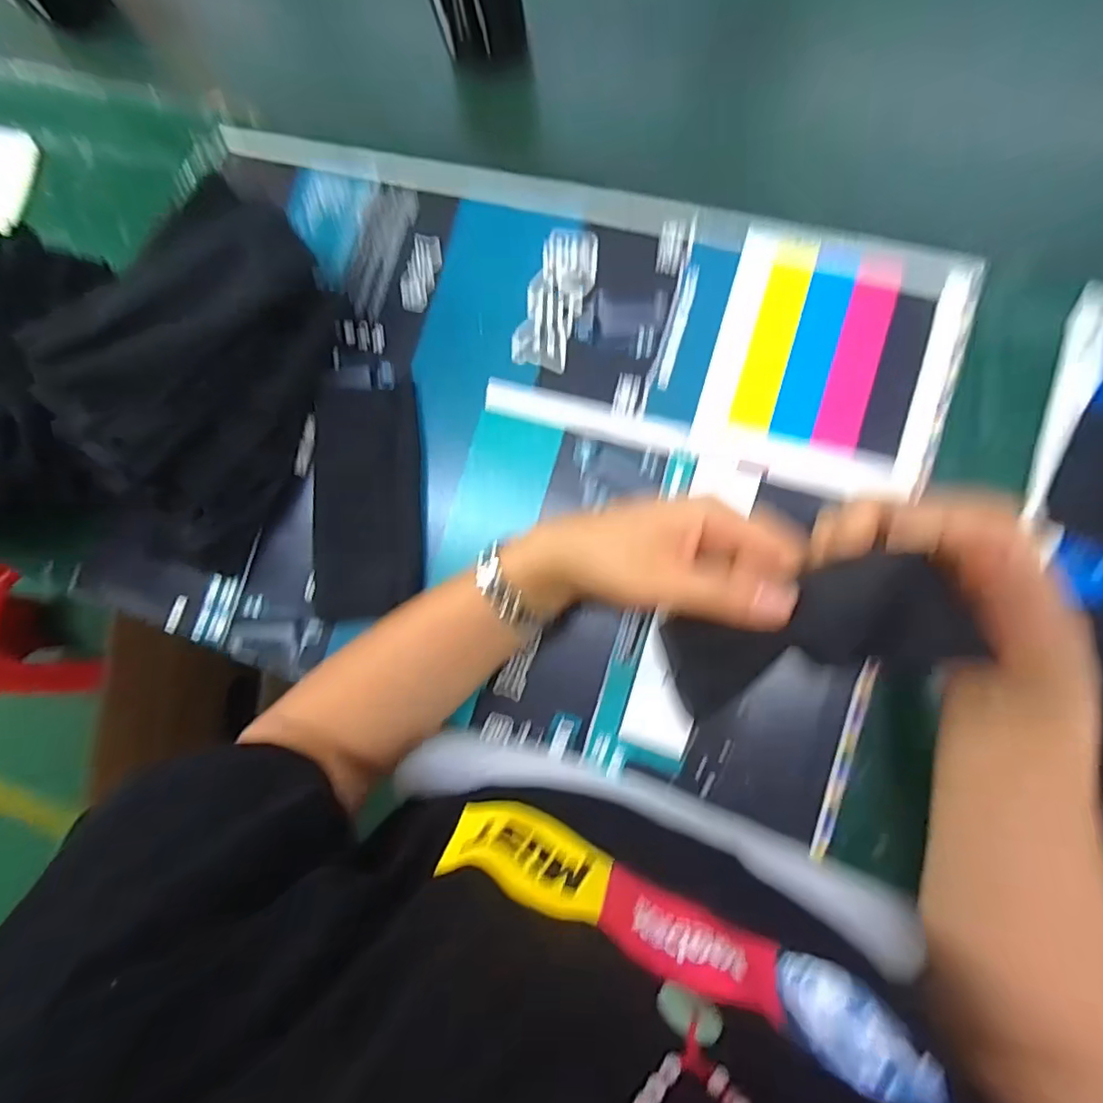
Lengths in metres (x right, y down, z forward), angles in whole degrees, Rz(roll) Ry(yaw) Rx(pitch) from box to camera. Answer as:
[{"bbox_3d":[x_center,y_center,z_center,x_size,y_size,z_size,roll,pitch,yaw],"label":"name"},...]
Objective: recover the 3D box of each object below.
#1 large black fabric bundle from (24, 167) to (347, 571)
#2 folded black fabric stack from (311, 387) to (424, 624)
[{"bbox_3d":[-0.251,-0.116,0.393,0.144,0.094,0.243,14,87,9],"label":"large black fabric bundle"},{"bbox_3d":[-0.132,-0.037,0.416,0.077,0.014,0.164,-3,85,7],"label":"folded black fabric stack"}]

